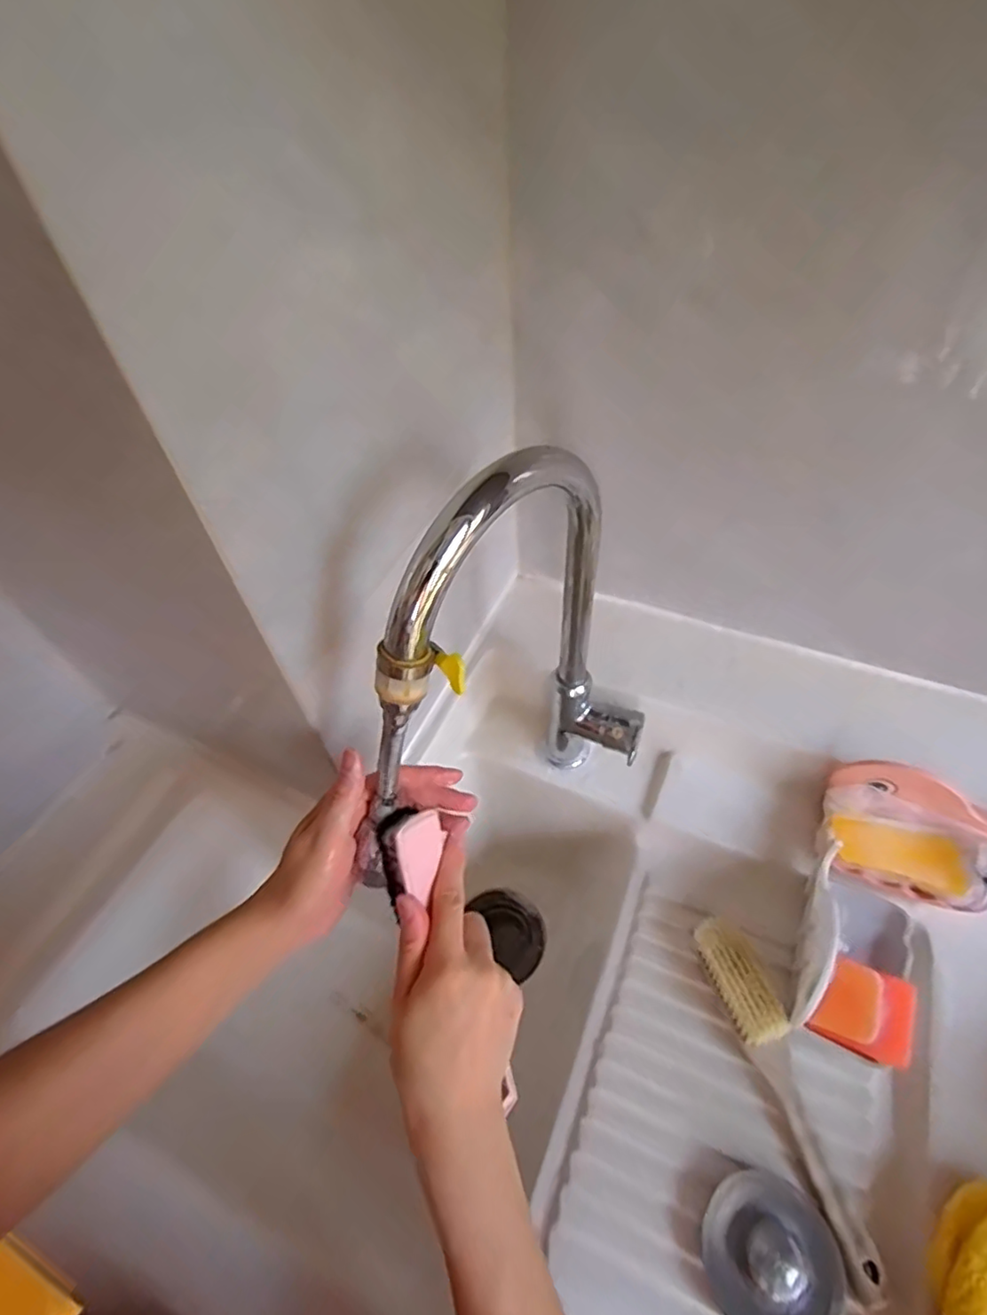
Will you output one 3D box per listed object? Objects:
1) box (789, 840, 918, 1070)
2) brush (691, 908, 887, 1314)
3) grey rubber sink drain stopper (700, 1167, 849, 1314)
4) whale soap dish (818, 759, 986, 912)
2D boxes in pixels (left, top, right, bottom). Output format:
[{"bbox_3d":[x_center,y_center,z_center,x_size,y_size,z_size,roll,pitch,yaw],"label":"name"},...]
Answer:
[{"bbox_3d":[0.287,0.230,0.476,0.084,0.075,0.139,22,56,19],"label":"box"},{"bbox_3d":[0.214,0.305,0.447,0.039,0.027,0.229,-14,53,-8],"label":"brush"},{"bbox_3d":[0.178,0.384,0.391,0.081,0.016,0.082,-2,52,2],"label":"grey rubber sink drain stopper"},{"bbox_3d":[0.358,0.154,0.517,0.152,0.060,0.093,22,56,19],"label":"whale soap dish"}]

